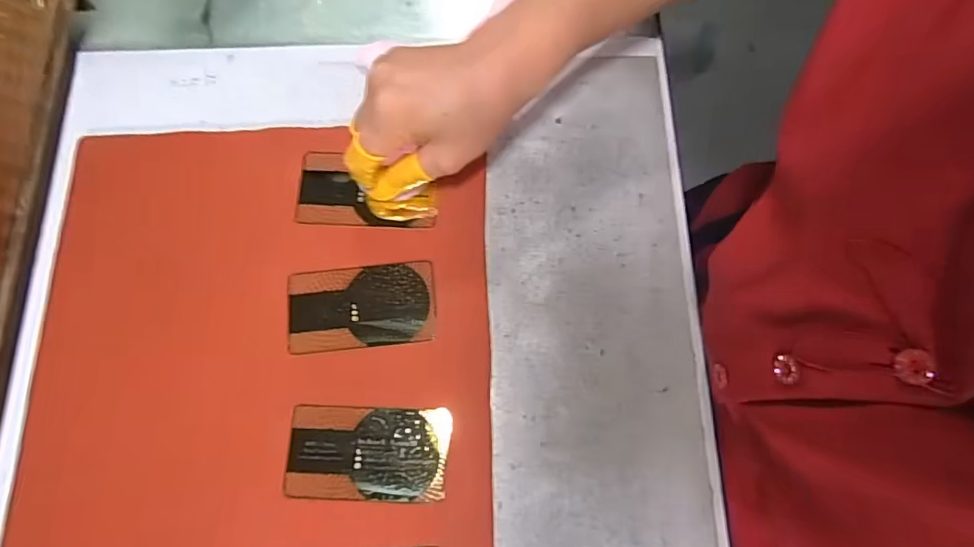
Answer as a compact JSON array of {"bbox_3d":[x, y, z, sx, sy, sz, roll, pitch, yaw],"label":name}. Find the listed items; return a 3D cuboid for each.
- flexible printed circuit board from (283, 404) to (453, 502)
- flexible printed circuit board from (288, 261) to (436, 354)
[{"bbox_3d":[-0.064,0.097,0.297,0.086,0.004,0.048,1,75,0],"label":"flexible printed circuit board"},{"bbox_3d":[-0.073,0.019,0.319,0.083,0.004,0.048,-5,75,-1],"label":"flexible printed circuit board"}]

